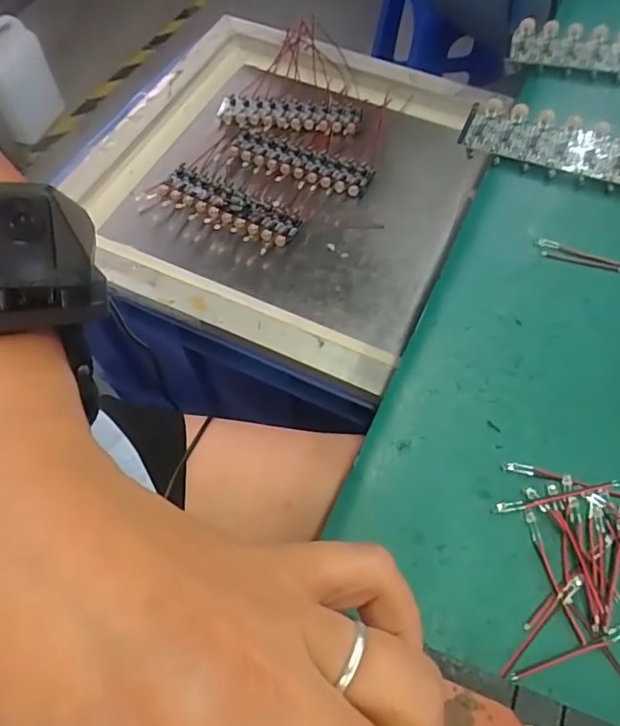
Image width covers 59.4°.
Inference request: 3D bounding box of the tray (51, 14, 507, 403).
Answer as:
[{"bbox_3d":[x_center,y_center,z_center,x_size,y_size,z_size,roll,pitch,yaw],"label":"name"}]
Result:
[{"bbox_3d":[-0.032,-0.202,0.584,0.389,0.035,0.407,22,64,12],"label":"tray"}]

